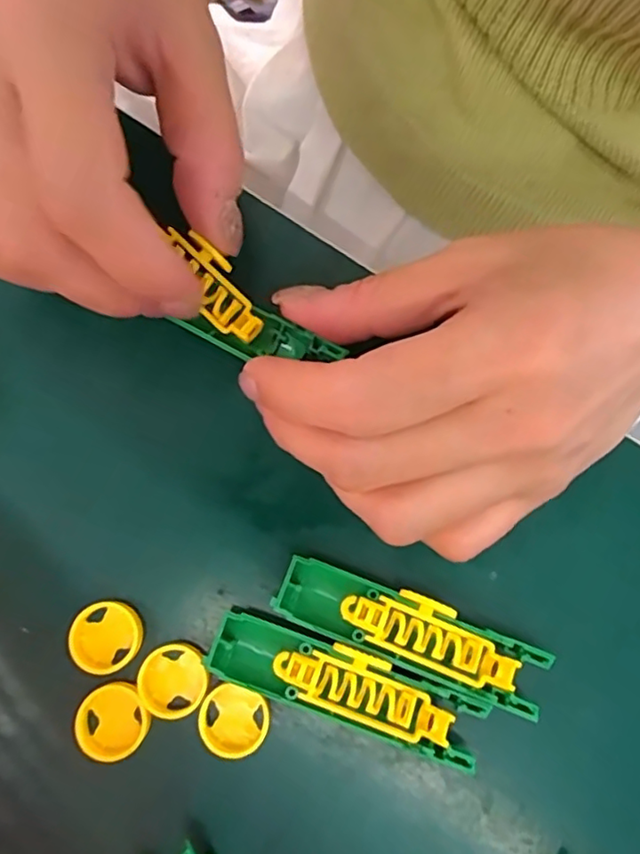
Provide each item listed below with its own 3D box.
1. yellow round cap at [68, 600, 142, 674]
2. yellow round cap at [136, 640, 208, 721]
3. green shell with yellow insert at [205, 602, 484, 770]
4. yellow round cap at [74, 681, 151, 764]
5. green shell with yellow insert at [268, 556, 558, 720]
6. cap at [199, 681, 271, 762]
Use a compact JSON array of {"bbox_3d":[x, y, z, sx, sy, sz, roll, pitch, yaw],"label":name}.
[{"bbox_3d":[-0.061,0.060,0.171,0.019,0.005,0.019,0,77,-1],"label":"yellow round cap"},{"bbox_3d":[-0.042,0.072,0.170,0.019,0.005,0.020,0,77,-1],"label":"yellow round cap"},{"bbox_3d":[0.006,0.071,0.165,0.076,0.016,0.019,19,78,4],"label":"green shell with yellow insert"},{"bbox_3d":[-0.058,0.082,0.166,0.019,0.005,0.019,0,77,-1],"label":"yellow round cap"},{"bbox_3d":[0.025,0.057,0.169,0.075,0.018,0.019,22,78,4],"label":"green shell with yellow insert"},{"bbox_3d":[-0.024,0.082,0.168,0.019,0.006,0.017,14,77,2],"label":"cap"}]

